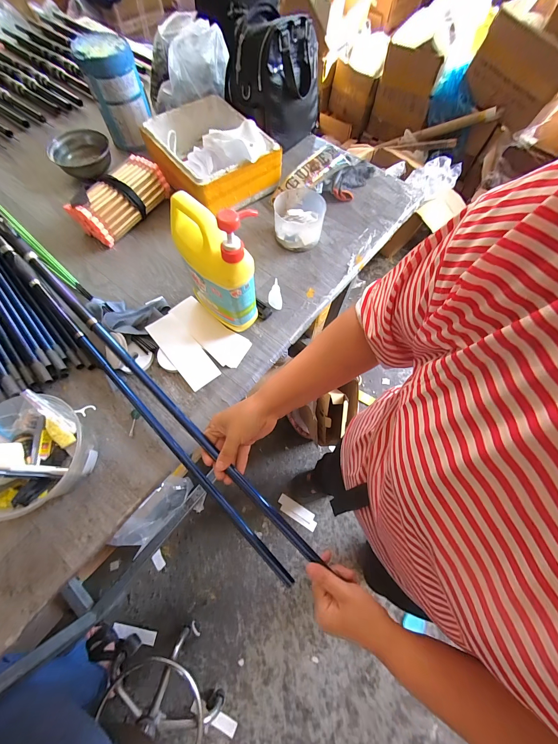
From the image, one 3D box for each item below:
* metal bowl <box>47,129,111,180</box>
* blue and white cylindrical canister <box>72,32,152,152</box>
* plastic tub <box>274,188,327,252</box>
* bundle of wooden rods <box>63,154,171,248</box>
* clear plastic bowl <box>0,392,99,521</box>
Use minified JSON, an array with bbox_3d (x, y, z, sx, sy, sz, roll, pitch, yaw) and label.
[{"bbox_3d":[-0.521,-0.570,0.735,0.141,0.053,0.118,-13,69,-8],"label":"metal bowl"},{"bbox_3d":[-0.416,-0.725,0.732,0.130,0.181,0.123,-22,70,-11],"label":"blue and white cylindrical canister"},{"bbox_3d":[0.046,-0.353,0.651,0.115,0.069,0.123,-2,68,-3],"label":"plastic tub"},{"bbox_3d":[-0.365,-0.398,0.651,0.107,0.082,0.212,29,70,9],"label":"bundle of wooden rods"},{"bbox_3d":[-0.388,0.128,0.422,0.166,0.105,0.162,1,68,-2],"label":"clear plastic bowl"}]

